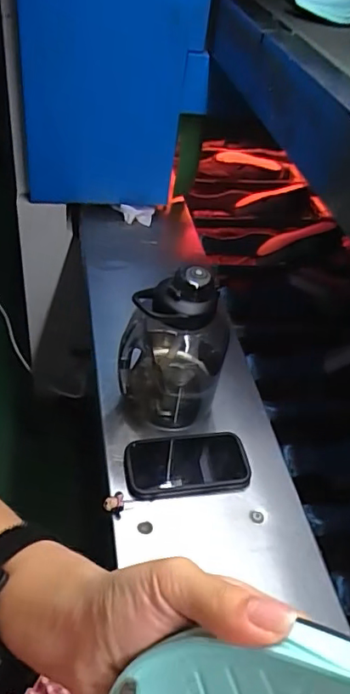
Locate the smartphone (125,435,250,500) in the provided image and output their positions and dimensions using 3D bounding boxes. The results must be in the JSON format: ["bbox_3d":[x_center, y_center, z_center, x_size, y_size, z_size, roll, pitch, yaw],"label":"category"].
[{"bbox_3d":[0.015,0.152,0.680,0.154,0.019,0.083,-1,43,-9],"label":"smartphone"}]

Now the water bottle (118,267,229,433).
[{"bbox_3d":[-0.003,-0.005,0.689,0.128,0.226,0.125,8,43,0],"label":"water bottle"}]

